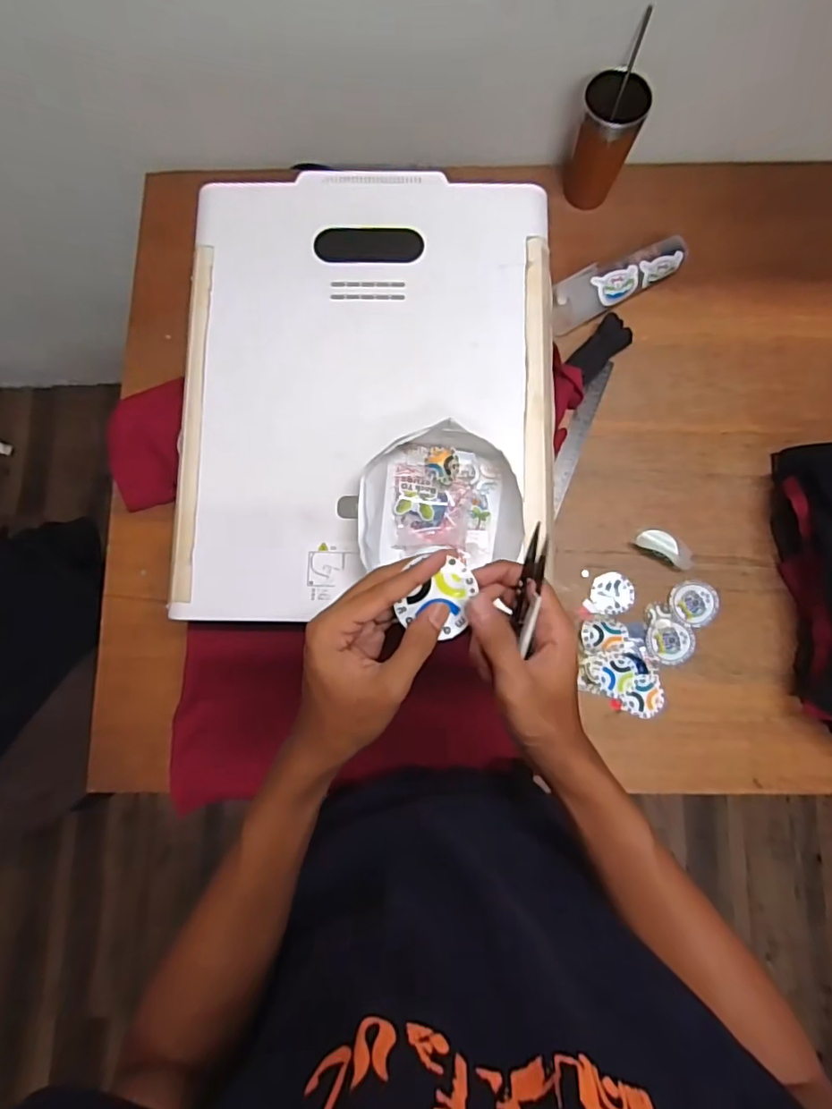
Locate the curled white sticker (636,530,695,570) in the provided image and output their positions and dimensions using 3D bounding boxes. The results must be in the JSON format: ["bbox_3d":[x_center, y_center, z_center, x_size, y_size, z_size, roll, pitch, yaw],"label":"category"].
[{"bbox_3d":[0.333,-0.010,0.739,0.076,0.012,0.036,31,88,10],"label":"curled white sticker"}]

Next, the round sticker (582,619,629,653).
[{"bbox_3d":[0.242,0.104,0.711,0.056,0.015,0.041,-1,83,7],"label":"round sticker"}]

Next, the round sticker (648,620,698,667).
[{"bbox_3d":[0.329,0.113,0.723,0.060,0.004,0.056,-1,83,5],"label":"round sticker"}]

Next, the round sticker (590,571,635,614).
[{"bbox_3d":[0.259,0.051,0.738,0.056,0.004,0.055,0,79,2],"label":"round sticker"}]

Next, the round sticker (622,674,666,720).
[{"bbox_3d":[0.293,0.181,0.714,0.048,0.006,0.054,25,81,4],"label":"round sticker"}]

